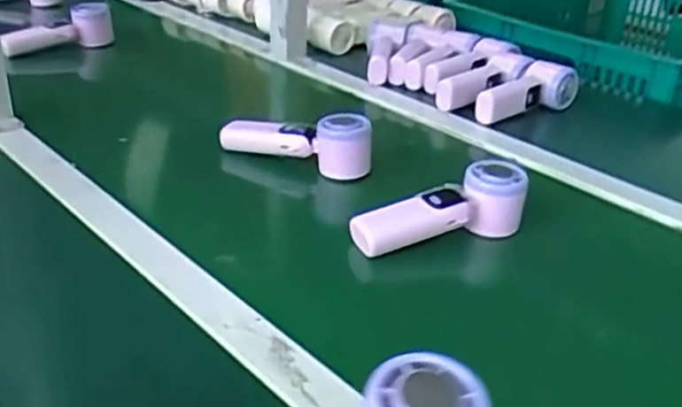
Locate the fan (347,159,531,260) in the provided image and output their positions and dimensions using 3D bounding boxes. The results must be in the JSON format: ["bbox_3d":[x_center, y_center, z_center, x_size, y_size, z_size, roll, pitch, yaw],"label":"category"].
[{"bbox_3d":[0.087,0.005,0.635,0.160,0.060,0.046,-6,31,-23],"label":"fan"}]

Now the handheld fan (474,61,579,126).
[{"bbox_3d":[0.241,-0.135,0.915,0.150,0.063,0.051,-20,38,-40],"label":"handheld fan"}]

